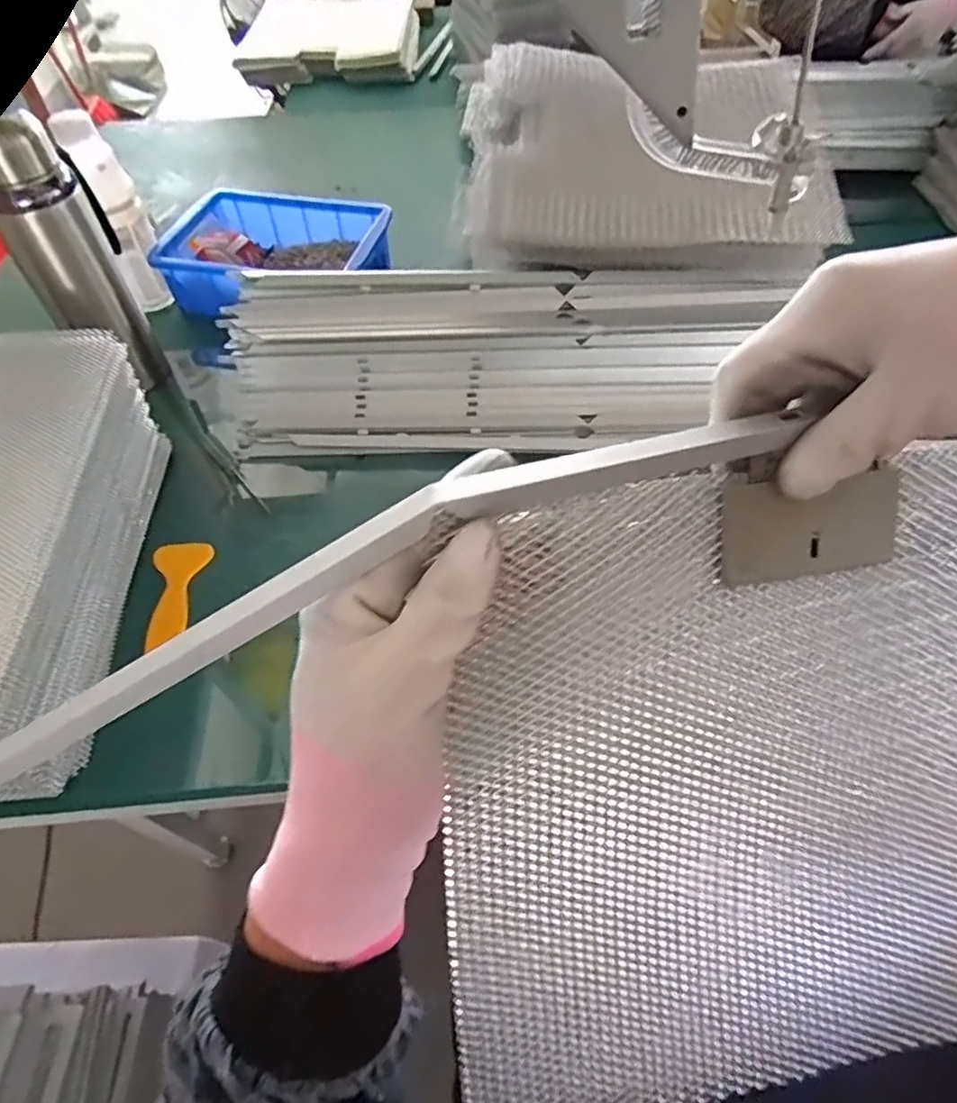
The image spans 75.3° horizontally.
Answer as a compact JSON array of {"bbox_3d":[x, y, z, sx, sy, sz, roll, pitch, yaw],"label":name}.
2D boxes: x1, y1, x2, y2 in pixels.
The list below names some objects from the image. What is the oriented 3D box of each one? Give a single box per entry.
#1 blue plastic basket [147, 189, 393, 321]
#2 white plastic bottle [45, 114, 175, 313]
[{"bbox_3d":[-0.243,-0.353,0.747,0.245,0.066,0.171,7,55,7],"label":"blue plastic basket"},{"bbox_3d":[-0.396,-0.367,0.689,0.057,0.188,0.052,-24,57,-15],"label":"white plastic bottle"}]

